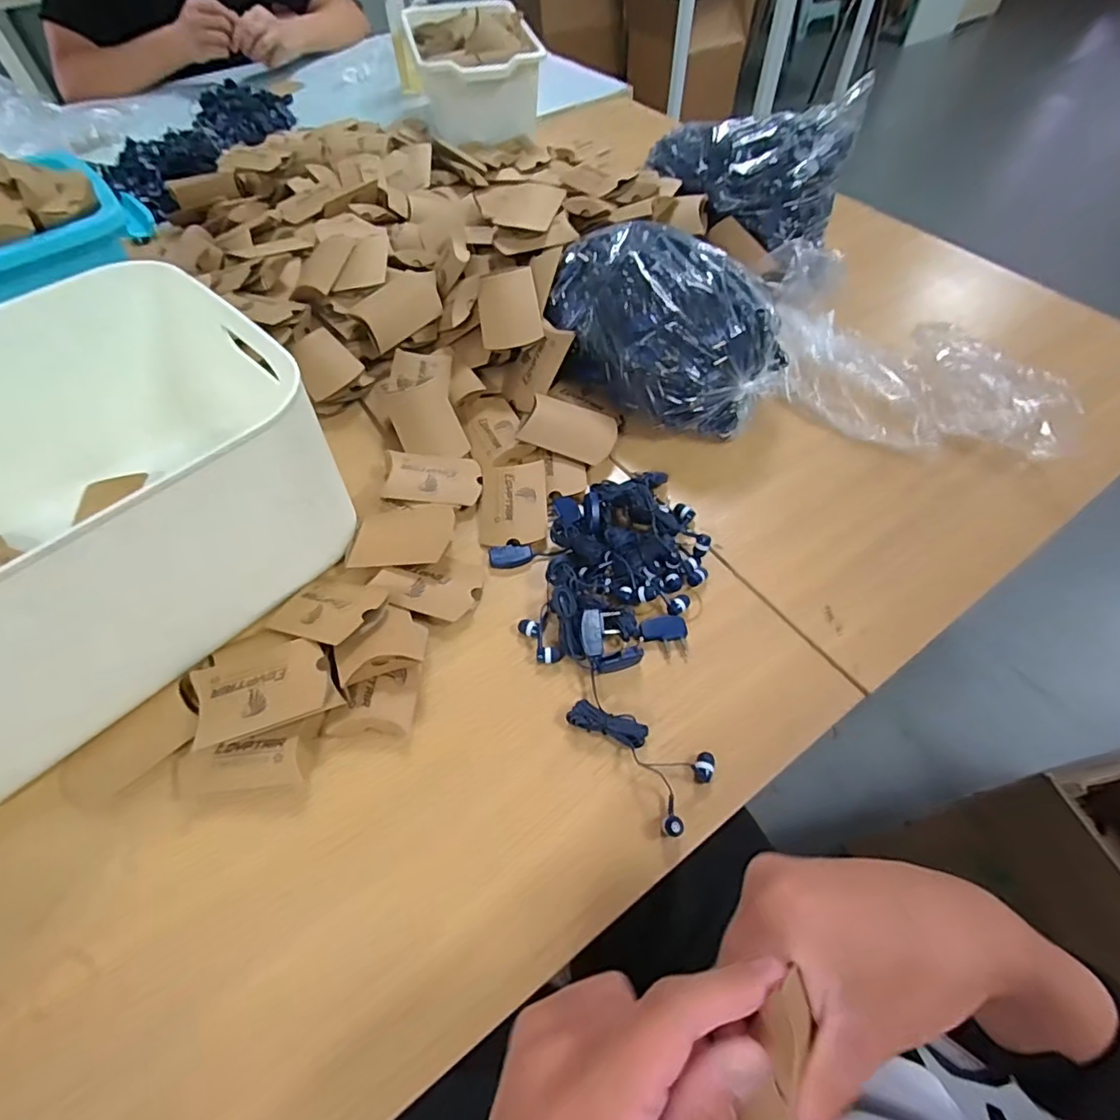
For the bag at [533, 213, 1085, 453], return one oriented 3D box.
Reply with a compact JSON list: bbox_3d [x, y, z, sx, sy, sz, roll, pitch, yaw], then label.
[{"bbox_3d":[0.223,-0.204,0.524,0.473,0.116,0.181,9,56,5],"label":"bag"}]

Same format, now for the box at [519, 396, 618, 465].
[{"bbox_3d":[0.010,-0.120,0.530,0.083,0.013,0.051,18,78,3],"label":"box"}]

